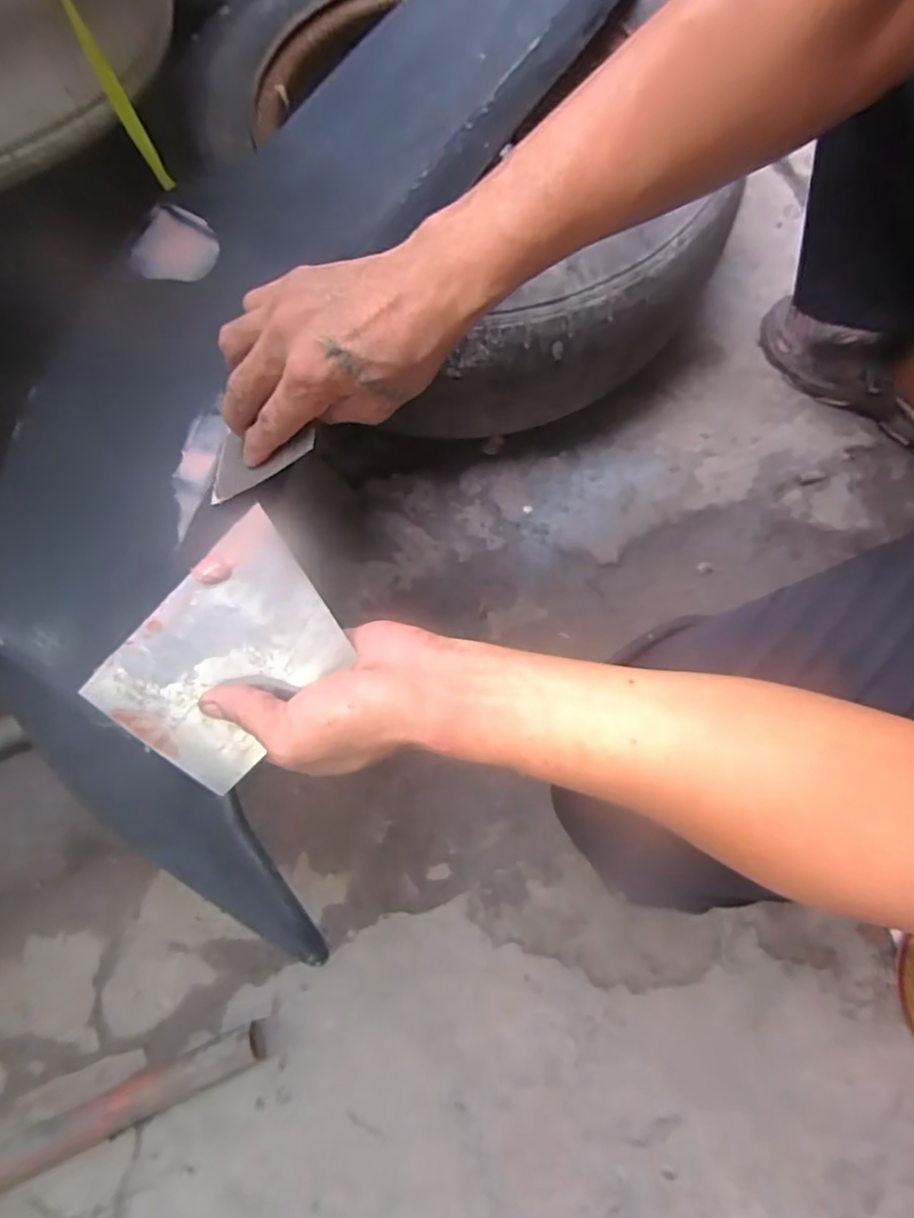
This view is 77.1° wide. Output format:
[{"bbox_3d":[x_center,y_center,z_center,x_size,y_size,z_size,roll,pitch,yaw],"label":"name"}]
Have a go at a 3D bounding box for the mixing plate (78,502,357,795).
[{"bbox_3d":[-0.127,0.028,0.318,0.095,0.005,0.138,45,96,2],"label":"mixing plate"}]

